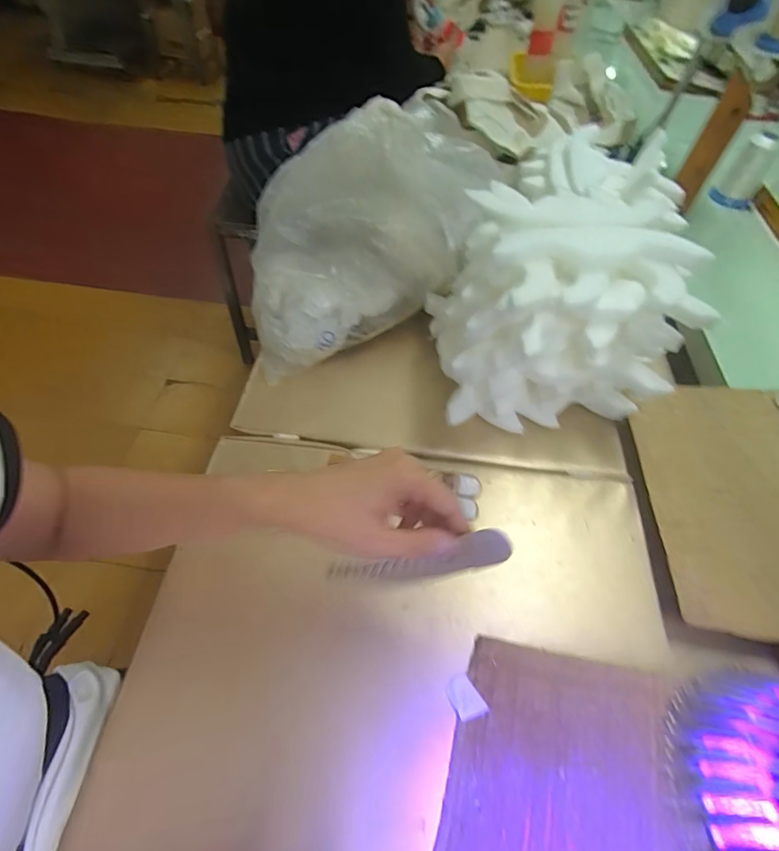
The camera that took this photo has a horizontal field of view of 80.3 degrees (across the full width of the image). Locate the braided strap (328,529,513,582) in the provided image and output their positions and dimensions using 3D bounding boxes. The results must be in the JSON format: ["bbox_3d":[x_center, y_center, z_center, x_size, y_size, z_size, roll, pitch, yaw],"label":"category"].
[{"bbox_3d":[0.016,0.098,0.330,0.148,0.027,0.015,-20,47,29],"label":"braided strap"}]

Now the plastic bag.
[{"bbox_3d":[-0.022,-0.204,0.528,0.285,0.241,0.119,-14,56,-14],"label":"plastic bag"}]

